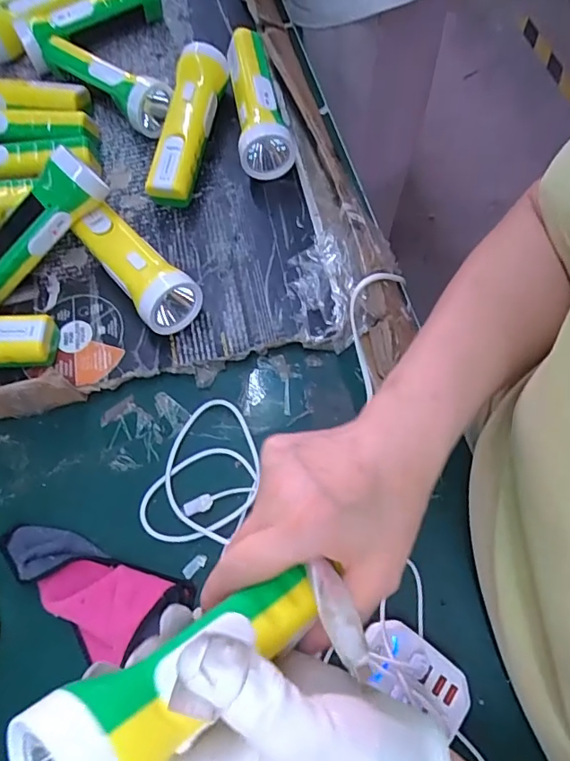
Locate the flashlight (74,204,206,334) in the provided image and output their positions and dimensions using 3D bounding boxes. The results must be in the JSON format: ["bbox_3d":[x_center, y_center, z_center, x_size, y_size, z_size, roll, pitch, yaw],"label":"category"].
[{"bbox_3d":[-0.134,-0.099,0.450,0.051,0.049,0.145,-44,71,-9],"label":"flashlight"}]

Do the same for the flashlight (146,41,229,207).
[{"bbox_3d":[-0.098,-0.254,0.506,0.051,0.044,0.164,9,72,10],"label":"flashlight"}]

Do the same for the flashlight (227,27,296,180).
[{"bbox_3d":[-0.028,-0.280,0.509,0.052,0.053,0.163,-12,69,2],"label":"flashlight"}]

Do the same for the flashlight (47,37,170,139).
[{"bbox_3d":[-0.192,-0.314,0.540,0.170,0.052,0.044,33,75,17],"label":"flashlight"}]

